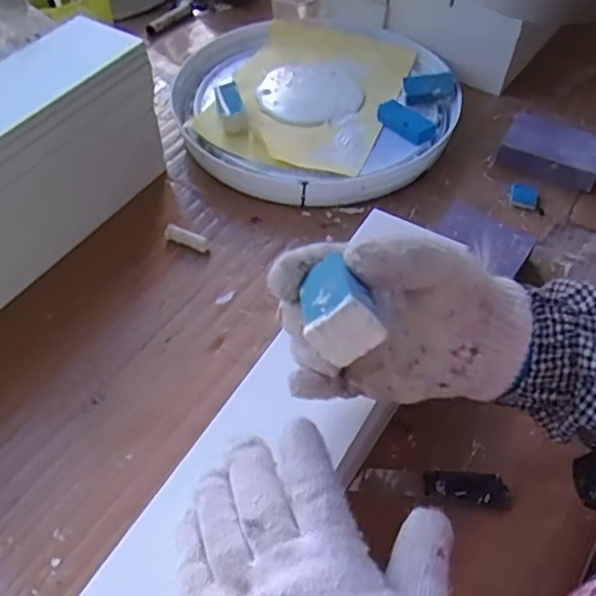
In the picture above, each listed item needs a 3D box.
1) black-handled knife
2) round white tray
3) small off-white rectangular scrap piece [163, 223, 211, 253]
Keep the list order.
[{"bbox_3d":[0.093,0.130,0.423,0.106,0.006,0.022,5,51,3],"label":"black-handled knife"},{"bbox_3d":[0.023,-0.224,0.680,0.302,0.037,0.314,21,54,15],"label":"round white tray"},{"bbox_3d":[-0.105,-0.057,0.566,0.043,0.012,0.012,18,53,13],"label":"small off-white rectangular scrap piece"}]

